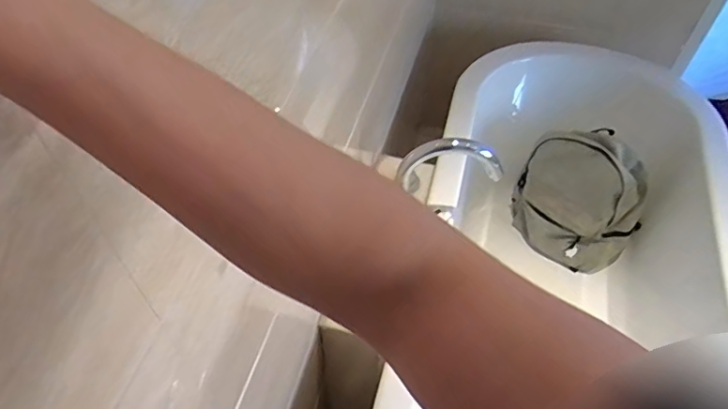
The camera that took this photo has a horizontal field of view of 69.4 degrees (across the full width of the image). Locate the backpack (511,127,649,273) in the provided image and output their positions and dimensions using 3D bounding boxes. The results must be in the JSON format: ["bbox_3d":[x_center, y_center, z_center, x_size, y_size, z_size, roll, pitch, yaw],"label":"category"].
[{"bbox_3d":[0.616,-0.014,1.527,0.182,0.399,0.351,-35,60,-26],"label":"backpack"}]

